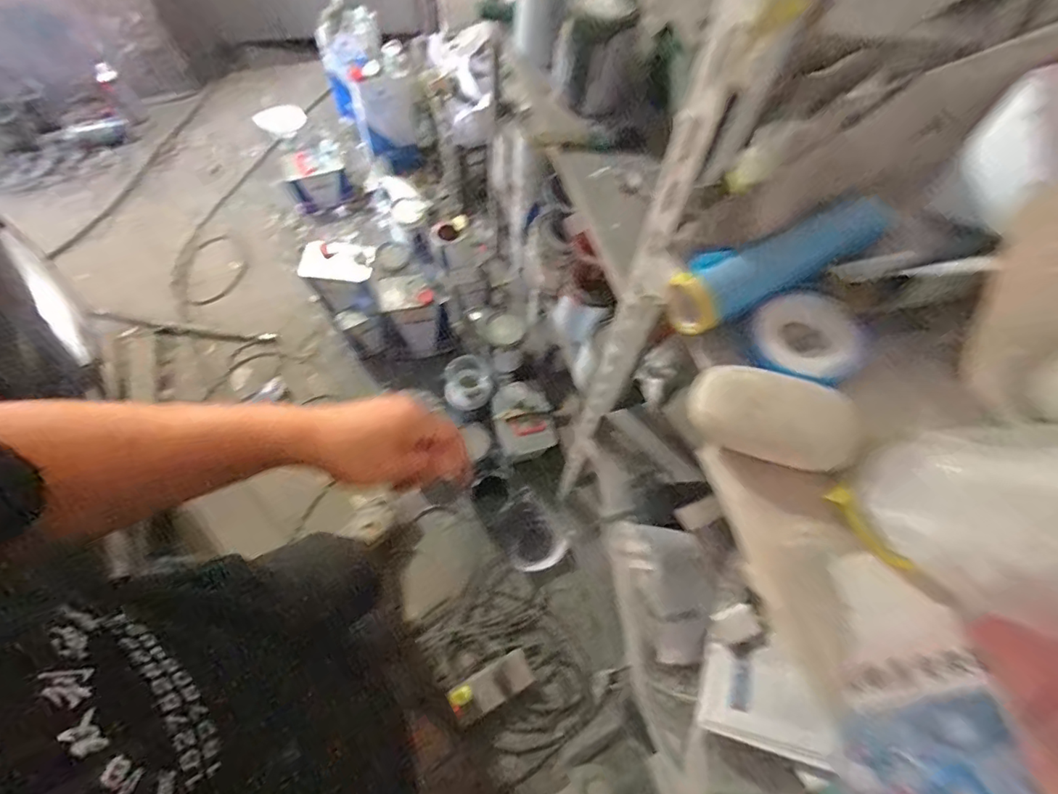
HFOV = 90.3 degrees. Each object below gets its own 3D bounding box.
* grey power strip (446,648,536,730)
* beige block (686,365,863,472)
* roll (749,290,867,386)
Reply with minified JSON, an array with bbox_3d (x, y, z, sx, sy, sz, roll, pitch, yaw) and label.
[{"bbox_3d":[-0.082,0.643,1.164,0.184,0.030,0.079,-28,72,-12],"label":"grey power strip"},{"bbox_3d":[0.154,0.011,0.326,0.103,0.025,0.052,18,66,4],"label":"beige block"},{"bbox_3d":[0.184,-0.039,0.352,0.065,0.029,0.057,28,67,8],"label":"roll"}]

